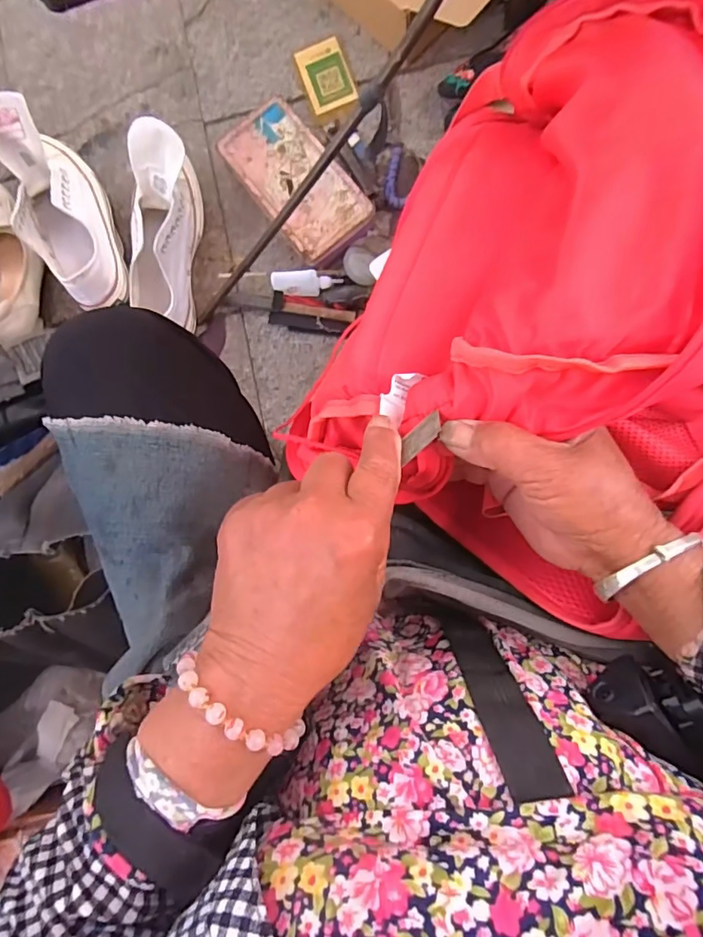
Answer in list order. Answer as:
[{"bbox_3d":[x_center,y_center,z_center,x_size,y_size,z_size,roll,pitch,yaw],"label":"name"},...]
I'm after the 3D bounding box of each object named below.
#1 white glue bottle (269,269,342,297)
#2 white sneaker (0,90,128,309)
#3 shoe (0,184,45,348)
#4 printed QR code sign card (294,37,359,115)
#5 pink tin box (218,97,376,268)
[{"bbox_3d":[-0.062,-0.257,0.715,0.095,0.036,0.030,2,87,4],"label":"white glue bottle"},{"bbox_3d":[-0.386,-0.341,0.691,0.096,0.129,0.269,-23,86,3],"label":"white sneaker"},{"bbox_3d":[-0.497,-0.293,0.737,0.100,0.062,0.241,-12,86,3],"label":"shoe"},{"bbox_3d":[-0.036,-0.571,0.741,0.067,0.005,0.100,-20,86,3],"label":"printed QR code sign card"},{"bbox_3d":[-0.073,-0.396,0.717,0.115,0.042,0.230,-38,85,1],"label":"pink tin box"}]

